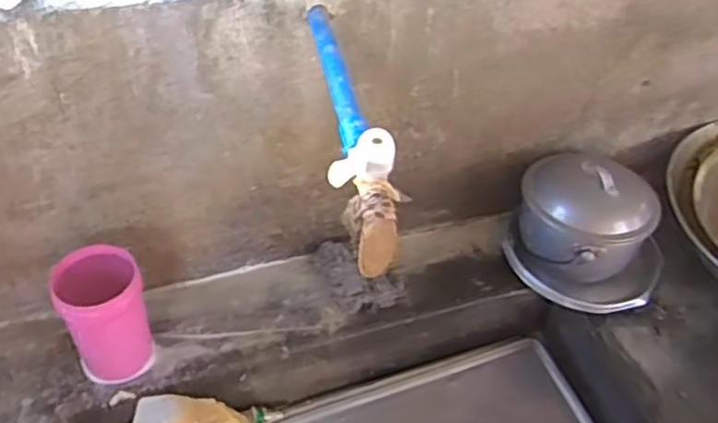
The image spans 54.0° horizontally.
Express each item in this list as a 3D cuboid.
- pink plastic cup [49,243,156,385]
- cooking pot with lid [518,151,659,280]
[{"bbox_3d":[-0.276,0.117,0.783,0.080,0.153,0.086,2,45,-2],"label":"pink plastic cup"},{"bbox_3d":[0.297,0.001,0.918,0.148,0.111,0.157,2,45,-2],"label":"cooking pot with lid"}]

